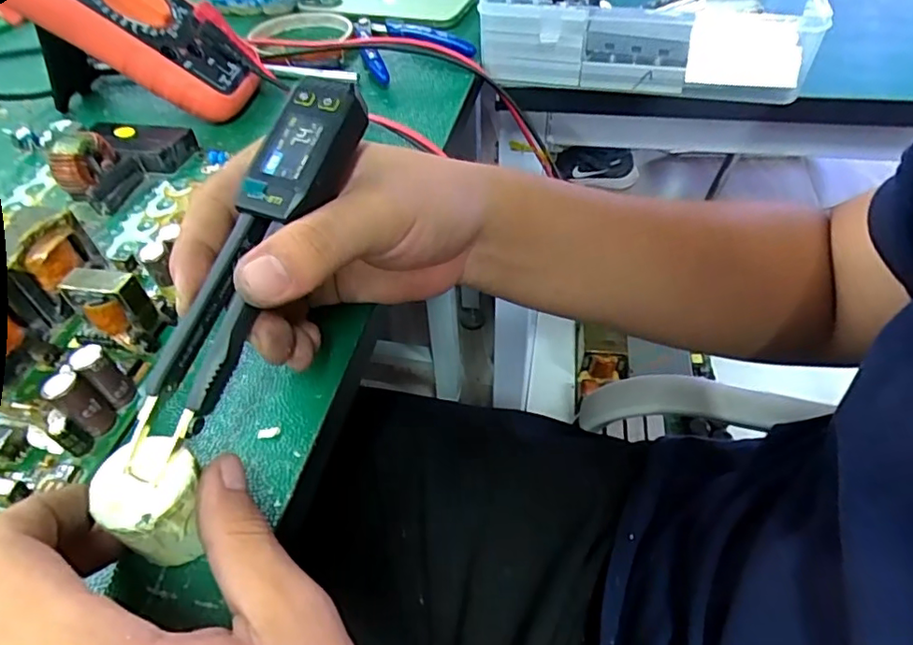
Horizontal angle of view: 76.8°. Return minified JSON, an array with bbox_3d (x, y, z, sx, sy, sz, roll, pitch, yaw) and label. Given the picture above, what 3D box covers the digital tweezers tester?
[{"bbox_3d":[-0.070,-0.021,0.192,0.026,0.013,0.143,19,77,16],"label":"digital tweezers tester"}]

